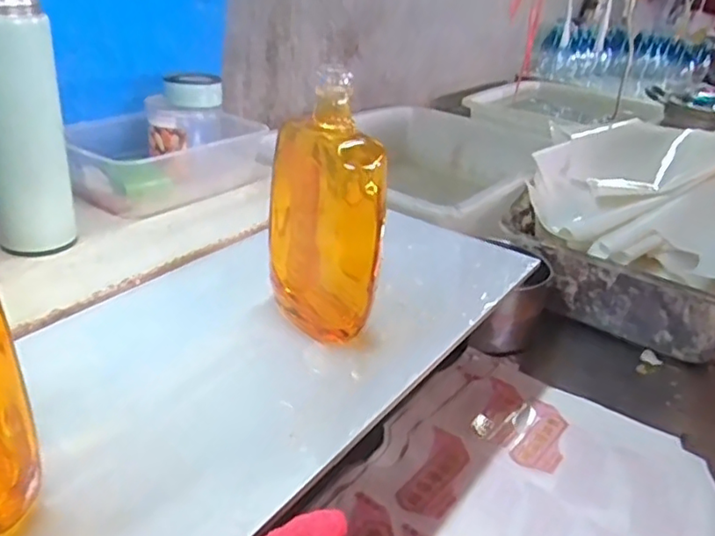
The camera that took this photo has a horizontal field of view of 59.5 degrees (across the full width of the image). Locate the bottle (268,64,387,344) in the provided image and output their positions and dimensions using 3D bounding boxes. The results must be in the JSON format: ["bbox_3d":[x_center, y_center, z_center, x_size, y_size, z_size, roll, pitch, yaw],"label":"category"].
[{"bbox_3d":[-0.025,-0.036,0.473,0.082,0.188,0.073,1,32,-7],"label":"bottle"}]

